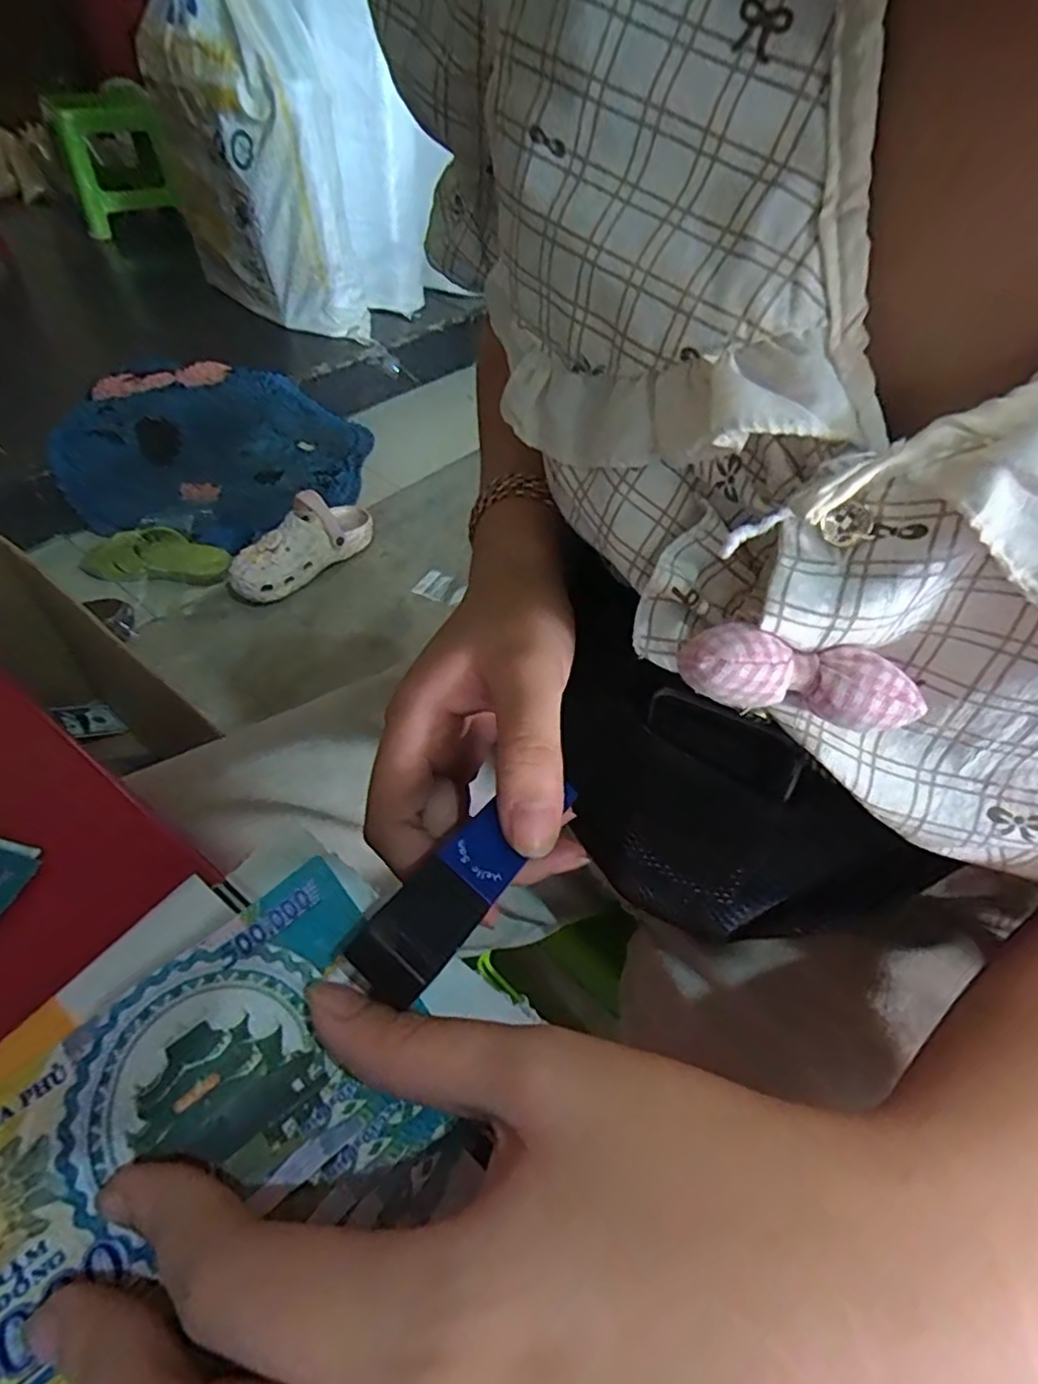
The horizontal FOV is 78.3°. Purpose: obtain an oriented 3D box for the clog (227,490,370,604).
[{"bbox_3d":[-0.346,-0.240,1.025,0.086,0.091,0.270,32,55,23],"label":"clog"}]

